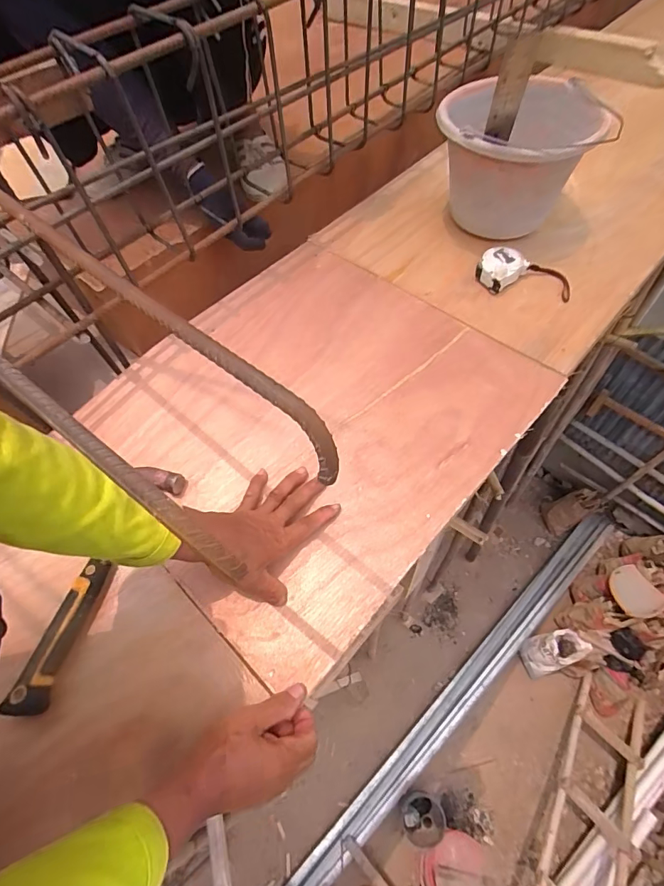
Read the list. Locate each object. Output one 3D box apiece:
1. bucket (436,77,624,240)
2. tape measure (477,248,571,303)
[{"bbox_3d":[0.294,-0.467,0.715,0.239,0.154,0.238,5,60,6],"label":"bucket"},{"bbox_3d":[0.307,-0.273,0.688,0.147,0.035,0.082,6,60,6],"label":"tape measure"}]

